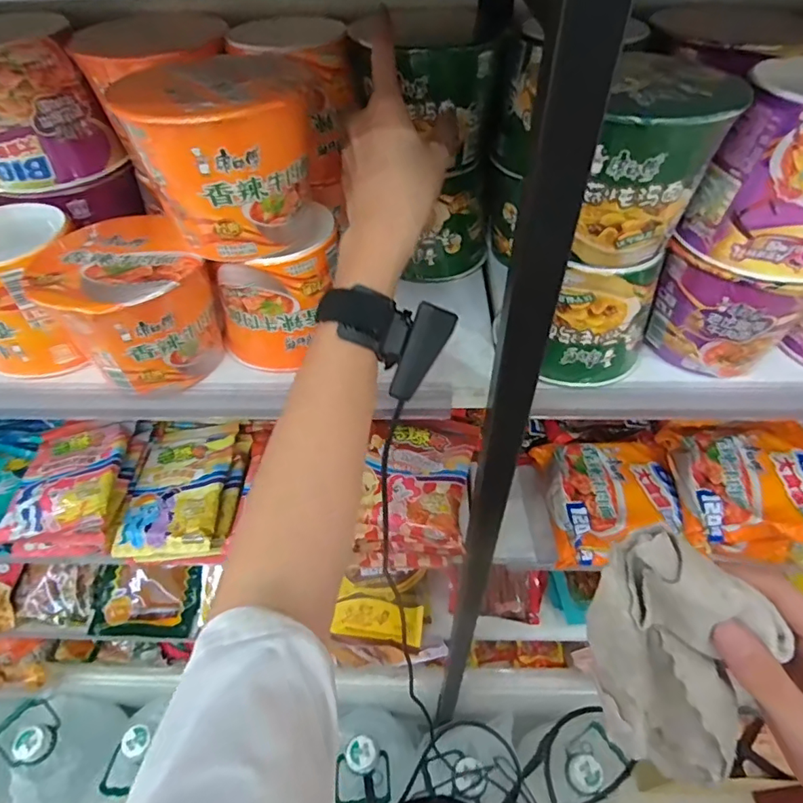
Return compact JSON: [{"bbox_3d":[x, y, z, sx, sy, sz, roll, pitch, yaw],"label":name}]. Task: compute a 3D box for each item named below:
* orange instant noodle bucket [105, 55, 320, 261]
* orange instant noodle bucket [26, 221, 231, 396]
[{"bbox_3d":[-0.126,-0.176,0.376,0.118,0.104,0.107,-26,53,-21],"label":"orange instant noodle bucket"},{"bbox_3d":[-0.220,-0.075,0.424,0.105,0.099,0.120,-35,56,-26],"label":"orange instant noodle bucket"}]

